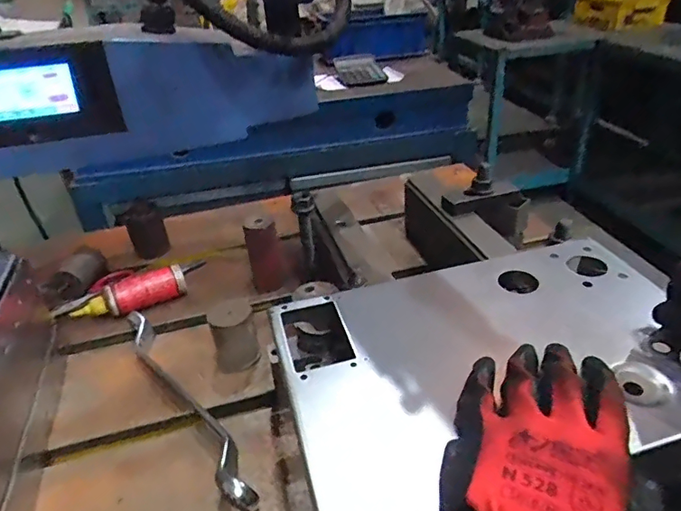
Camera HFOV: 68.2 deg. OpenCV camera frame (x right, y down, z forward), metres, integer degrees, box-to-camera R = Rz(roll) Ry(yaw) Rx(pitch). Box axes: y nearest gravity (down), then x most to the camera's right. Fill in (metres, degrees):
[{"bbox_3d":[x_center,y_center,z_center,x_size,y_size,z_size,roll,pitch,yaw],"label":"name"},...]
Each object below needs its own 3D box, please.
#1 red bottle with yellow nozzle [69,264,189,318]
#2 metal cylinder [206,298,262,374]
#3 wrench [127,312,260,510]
[{"bbox_3d":[-0.258,0.052,0.622,0.133,0.037,0.042,-24,37,-25],"label":"red bottle with yellow nozzle"},{"bbox_3d":[-0.112,0.084,0.529,0.047,0.059,0.045,-13,34,-11],"label":"metal cylinder"},{"bbox_3d":[-0.155,0.136,0.490,0.026,0.032,0.288,-26,38,-28],"label":"wrench"}]

